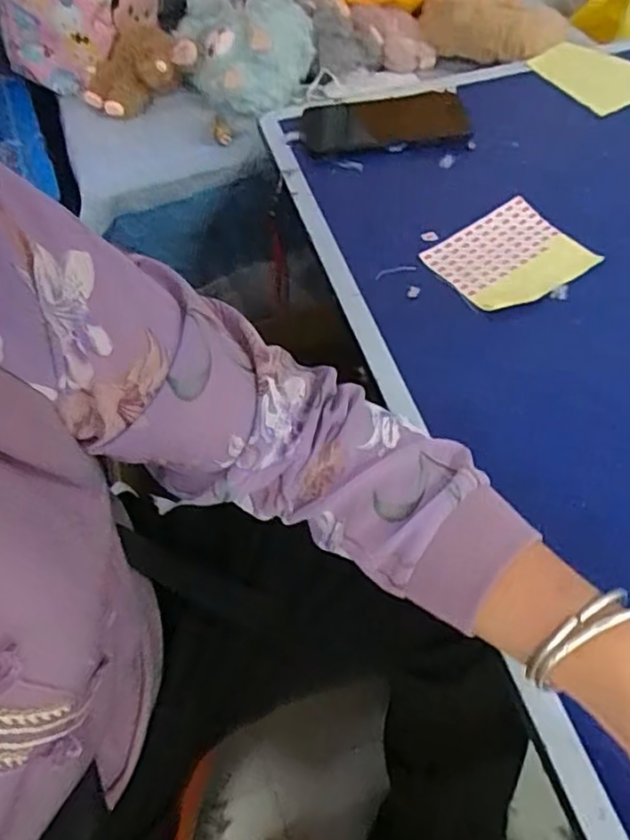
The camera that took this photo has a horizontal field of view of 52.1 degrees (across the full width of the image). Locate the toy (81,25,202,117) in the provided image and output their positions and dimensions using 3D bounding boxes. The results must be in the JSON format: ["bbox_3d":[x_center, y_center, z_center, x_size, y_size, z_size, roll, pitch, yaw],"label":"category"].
[{"bbox_3d":[-0.196,-0.394,0.725,0.128,0.059,0.074,-15,56,-7],"label":"toy"}]

